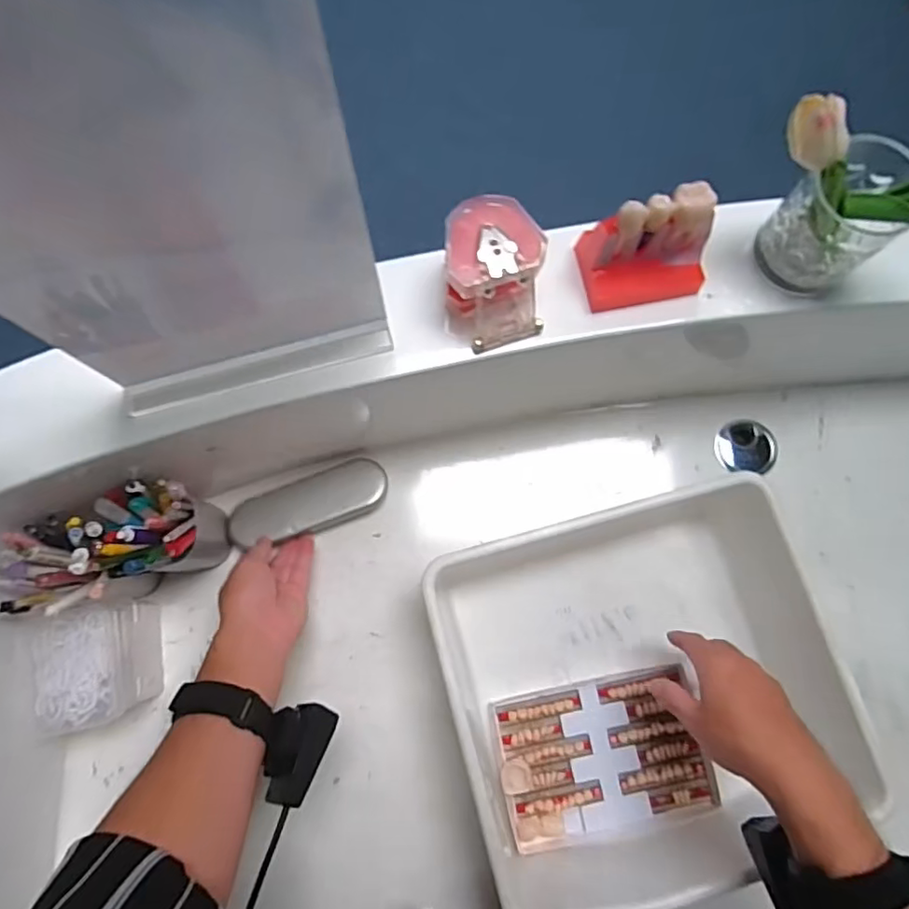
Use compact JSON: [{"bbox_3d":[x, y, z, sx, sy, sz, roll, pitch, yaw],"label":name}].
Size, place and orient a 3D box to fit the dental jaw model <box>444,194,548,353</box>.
[{"bbox_3d":[0.028,-0.135,0.447,0.074,0.074,0.096,-4,80,-4],"label":"dental jaw model"}]

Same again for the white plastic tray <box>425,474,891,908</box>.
[{"bbox_3d":[0.164,0.200,0.544,0.312,0.109,0.292,-15,81,-6],"label":"white plastic tray"}]

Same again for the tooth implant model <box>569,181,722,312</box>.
[{"bbox_3d":[0.150,-0.154,0.441,0.094,0.082,0.053,-6,80,-5],"label":"tooth implant model"}]

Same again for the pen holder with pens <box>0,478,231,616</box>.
[{"bbox_3d":[-0.309,0.090,0.551,0.168,0.148,0.080,-25,79,-8],"label":"pen holder with pens"}]

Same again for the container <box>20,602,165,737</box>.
[{"bbox_3d":[-0.340,0.200,0.557,0.090,0.077,0.105,-9,78,-4],"label":"container"}]

